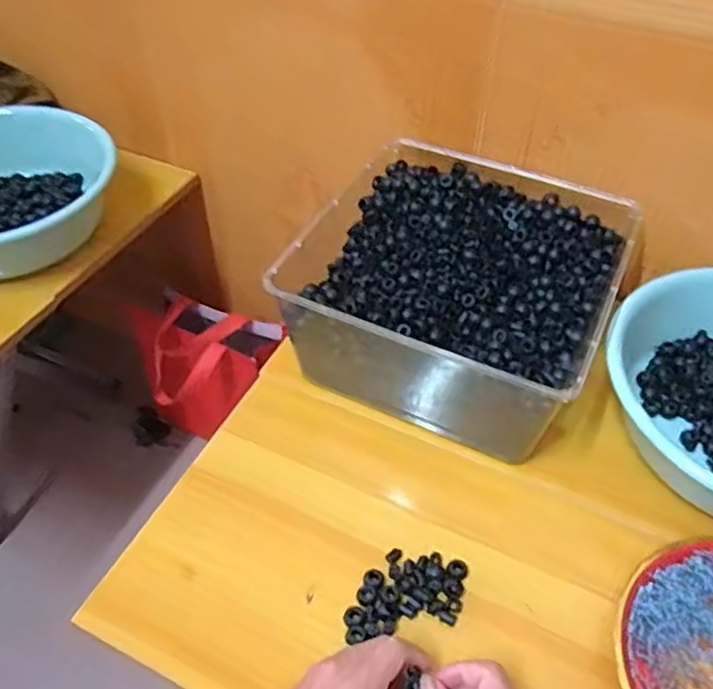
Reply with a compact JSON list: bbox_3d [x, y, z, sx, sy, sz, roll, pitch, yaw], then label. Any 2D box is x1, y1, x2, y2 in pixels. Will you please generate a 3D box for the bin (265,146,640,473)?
[{"bbox_3d":[0.106,-0.057,0.725,0.305,0.132,0.298,21,51,17],"label":"bin"}]

